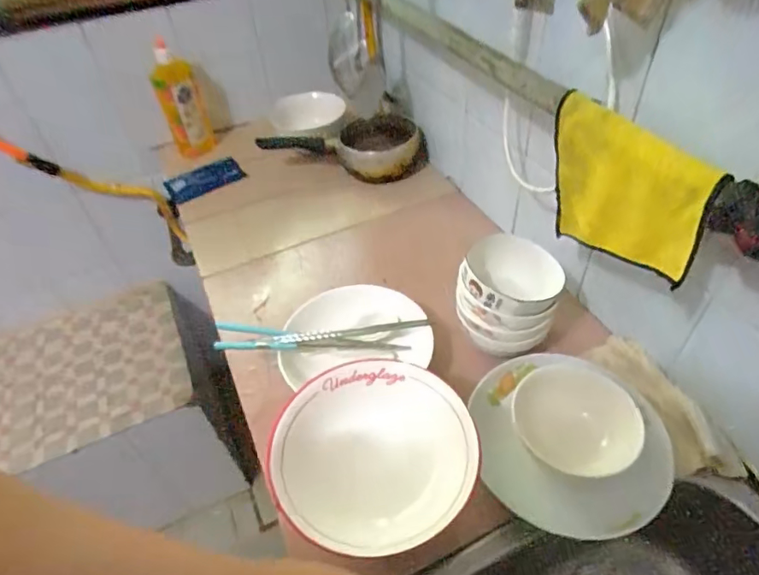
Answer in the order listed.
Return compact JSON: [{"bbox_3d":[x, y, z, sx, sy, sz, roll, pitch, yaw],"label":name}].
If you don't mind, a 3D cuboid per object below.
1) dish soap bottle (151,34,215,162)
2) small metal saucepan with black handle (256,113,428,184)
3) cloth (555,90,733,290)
[{"bbox_3d":[-0.377,-0.348,0.953,0.074,0.222,0.051,-18,47,-12],"label":"dish soap bottle"},{"bbox_3d":[-0.062,-0.239,0.926,0.291,0.097,0.126,-11,46,-5],"label":"small metal saucepan with black handle"},{"bbox_3d":[0.217,-0.082,0.451,0.028,0.119,0.179,-19,47,-13],"label":"cloth"}]

